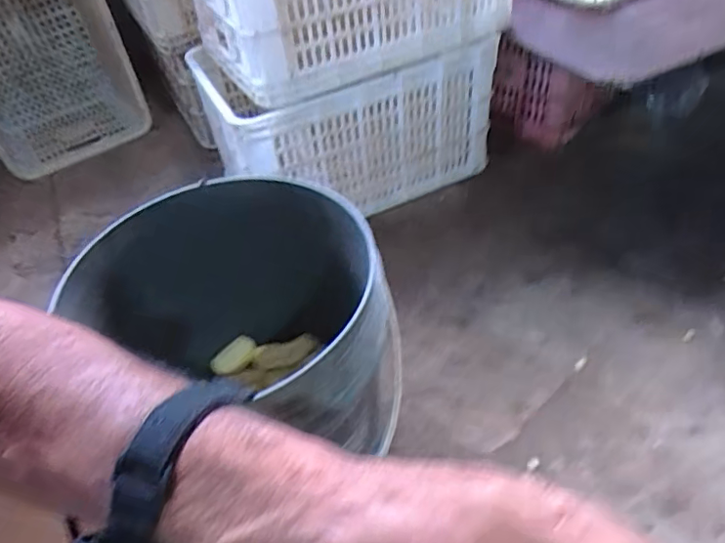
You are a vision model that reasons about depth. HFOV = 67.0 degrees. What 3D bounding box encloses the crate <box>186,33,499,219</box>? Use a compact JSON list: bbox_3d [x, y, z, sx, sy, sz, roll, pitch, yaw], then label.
[{"bbox_3d":[-0.041,-0.320,1.133,0.514,0.277,0.322,-23,47,-17],"label":"crate"}]

